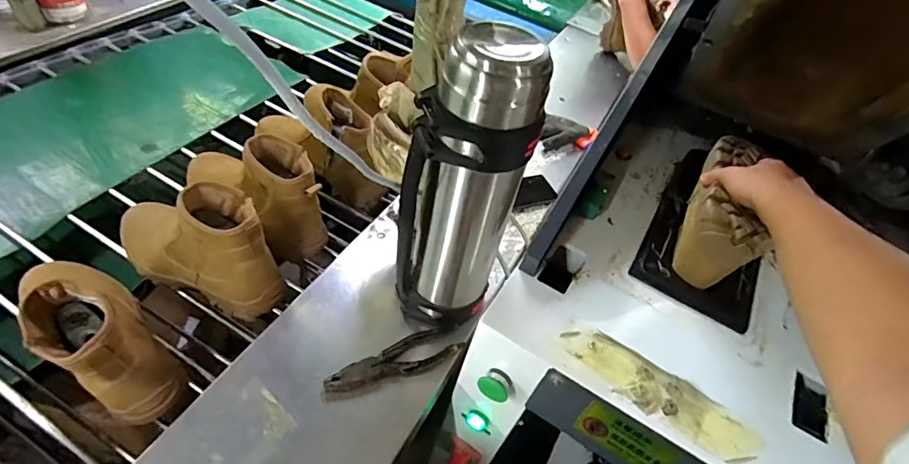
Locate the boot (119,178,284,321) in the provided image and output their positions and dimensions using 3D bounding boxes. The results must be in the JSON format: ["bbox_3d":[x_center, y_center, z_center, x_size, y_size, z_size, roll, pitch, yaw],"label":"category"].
[{"bbox_3d":[-0.362,0.004,0.653,0.263,0.145,0.097,19,46,10],"label":"boot"}]

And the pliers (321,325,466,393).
[{"bbox_3d":[-0.074,0.169,0.619,0.182,0.014,0.052,-20,57,-26],"label":"pliers"}]

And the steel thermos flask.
[{"bbox_3d":[0.009,-0.023,0.564,0.122,0.408,0.094,-21,57,-27],"label":"steel thermos flask"}]

